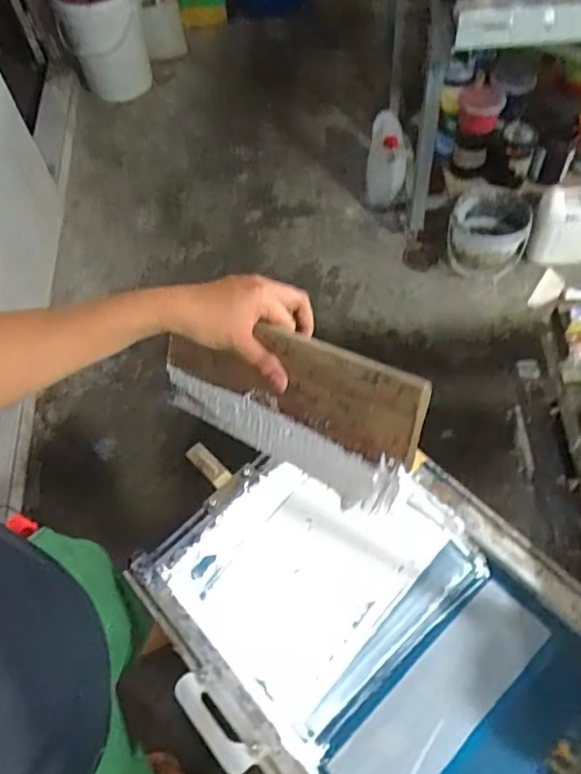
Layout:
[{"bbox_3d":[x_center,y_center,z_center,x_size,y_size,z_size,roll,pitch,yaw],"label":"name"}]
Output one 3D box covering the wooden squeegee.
[{"bbox_3d":[-0.014,0.010,0.561,0.286,0.131,0.012,25,28,32],"label":"wooden squeegee"}]

